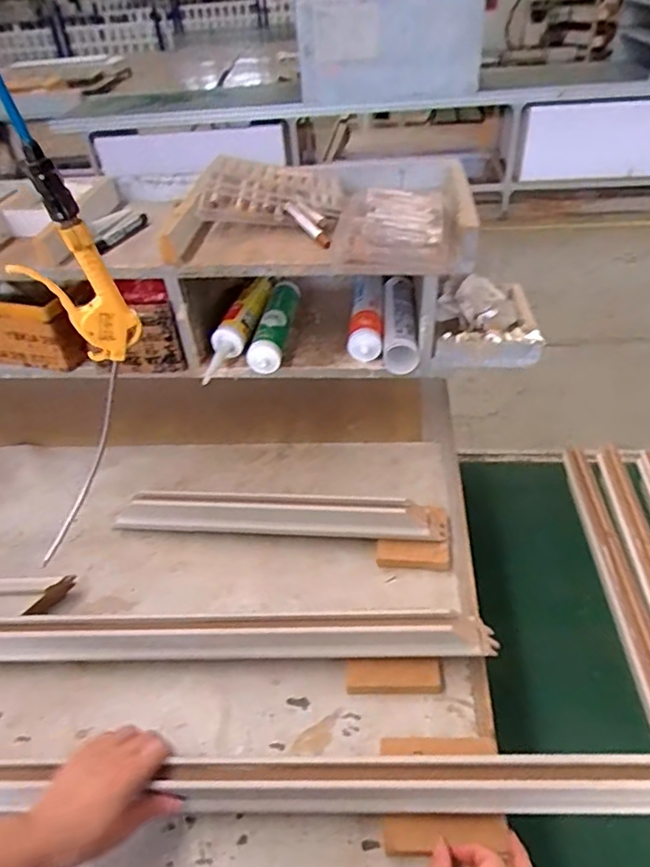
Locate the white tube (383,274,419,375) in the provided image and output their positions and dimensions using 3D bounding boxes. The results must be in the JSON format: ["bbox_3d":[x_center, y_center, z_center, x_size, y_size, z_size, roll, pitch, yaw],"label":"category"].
[{"bbox_3d":[0.113,-0.169,0.883,0.053,0.046,0.196,-1,41,6],"label":"white tube"}]

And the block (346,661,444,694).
[{"bbox_3d":[0.075,0.265,0.620,0.102,0.022,0.029,-2,41,4],"label":"block"}]

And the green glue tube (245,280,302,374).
[{"bbox_3d":[-0.074,-0.181,0.918,0.044,0.044,0.240,3,41,10],"label":"green glue tube"}]

